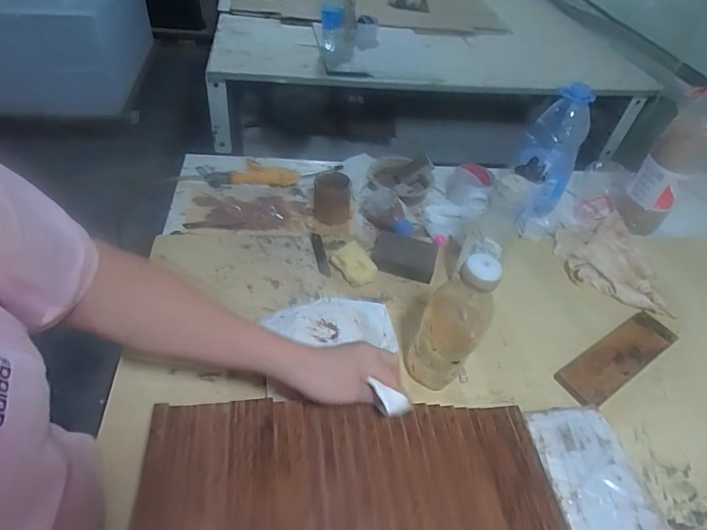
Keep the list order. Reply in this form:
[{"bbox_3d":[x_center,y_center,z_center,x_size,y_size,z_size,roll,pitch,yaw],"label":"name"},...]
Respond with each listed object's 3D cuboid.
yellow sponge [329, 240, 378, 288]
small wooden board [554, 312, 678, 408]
[{"bbox_3d":[0.002,-0.002,0.686,0.042,0.034,0.070,-26,55,-27],"label":"yellow sponge"},{"bbox_3d":[0.372,0.130,0.627,0.213,0.010,0.061,-23,54,-25],"label":"small wooden board"}]

